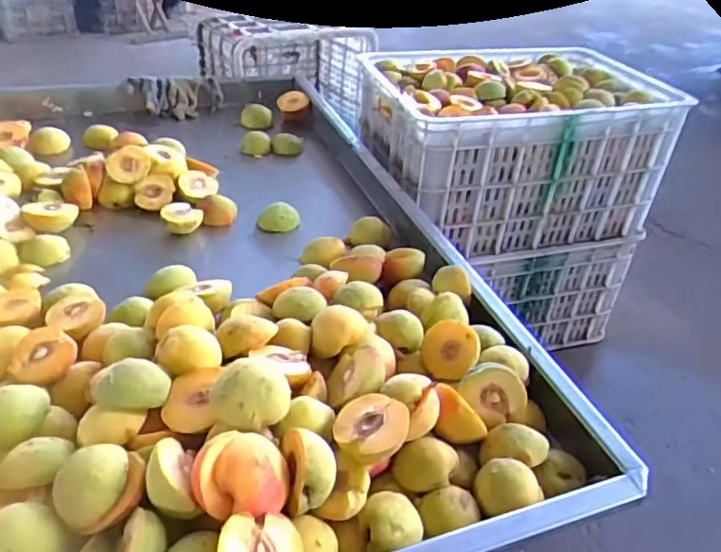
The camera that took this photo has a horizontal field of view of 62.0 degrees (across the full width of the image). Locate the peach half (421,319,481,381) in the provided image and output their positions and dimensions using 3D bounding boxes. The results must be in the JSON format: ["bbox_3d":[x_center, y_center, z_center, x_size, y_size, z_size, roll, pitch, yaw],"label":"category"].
[{"bbox_3d":[0.097,0.079,0.630,0.061,0.059,0.029,5,-15,32],"label":"peach half"}]

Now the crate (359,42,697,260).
[{"bbox_3d":[0.306,-0.274,1.264,0.603,0.288,0.403,-9,37,-18],"label":"crate"}]

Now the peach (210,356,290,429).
[{"bbox_3d":[-0.093,0.099,0.501,0.058,0.046,0.063,31,43,32],"label":"peach"}]

